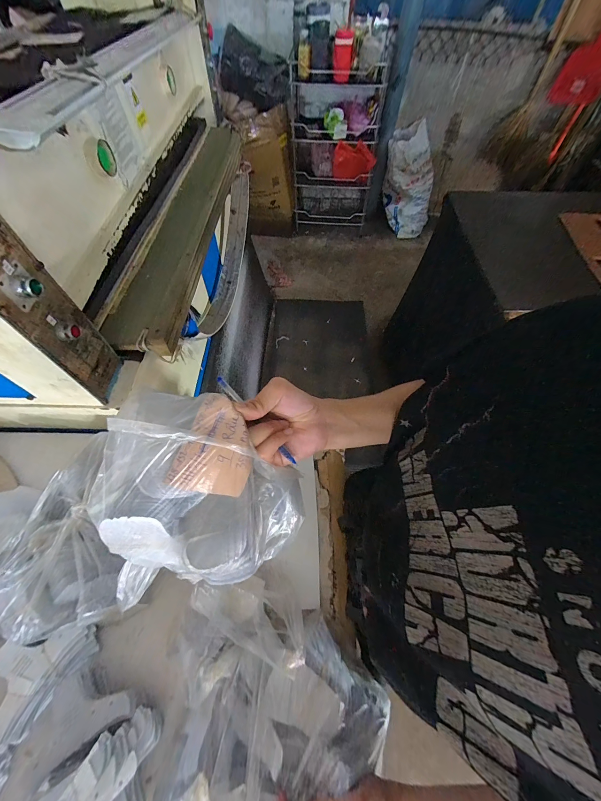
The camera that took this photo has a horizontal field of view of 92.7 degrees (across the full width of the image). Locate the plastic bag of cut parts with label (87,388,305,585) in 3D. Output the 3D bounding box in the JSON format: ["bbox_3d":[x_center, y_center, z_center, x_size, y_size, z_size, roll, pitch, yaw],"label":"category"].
[{"bbox_3d":[-0.094,0.092,0.296,0.183,0.119,0.147,15,61,7],"label":"plastic bag of cut parts with label"}]

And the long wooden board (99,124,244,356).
[{"bbox_3d":[-0.327,-0.599,0.896,0.147,0.057,1.168,0,58,3],"label":"long wooden board"}]

